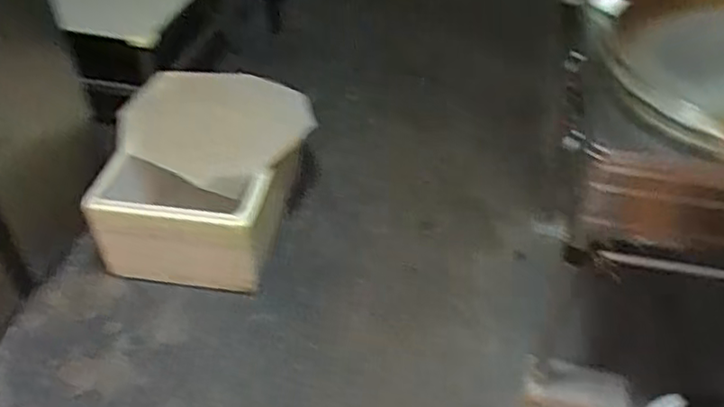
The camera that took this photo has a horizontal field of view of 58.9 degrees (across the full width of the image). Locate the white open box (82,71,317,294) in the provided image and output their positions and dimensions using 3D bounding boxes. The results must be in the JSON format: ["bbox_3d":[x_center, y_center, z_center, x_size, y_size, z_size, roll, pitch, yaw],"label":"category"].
[{"bbox_3d":[-0.448,-0.079,1.839,0.496,0.358,0.561,8,43,8],"label":"white open box"}]

